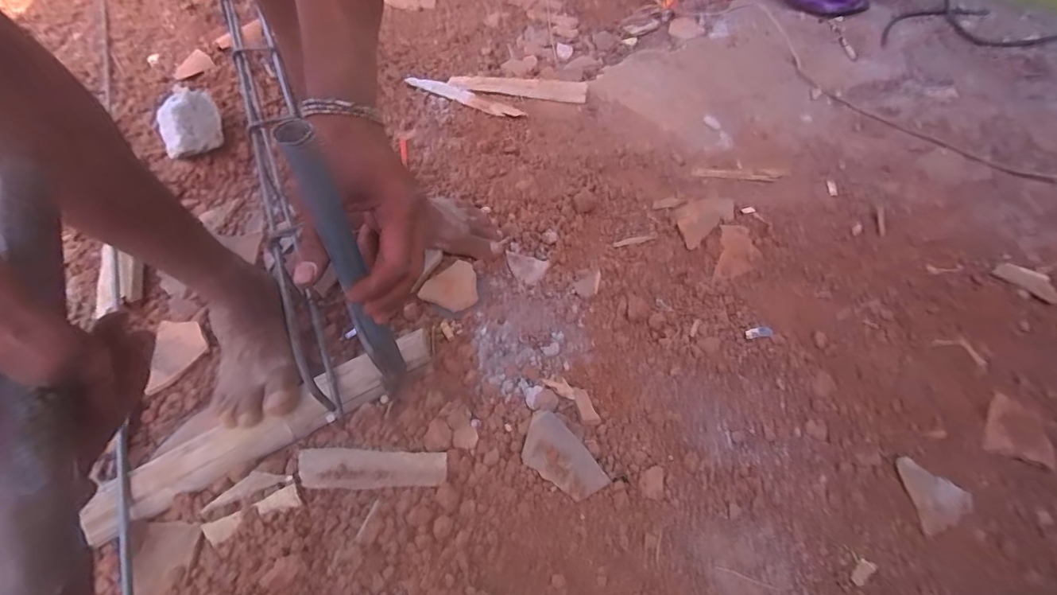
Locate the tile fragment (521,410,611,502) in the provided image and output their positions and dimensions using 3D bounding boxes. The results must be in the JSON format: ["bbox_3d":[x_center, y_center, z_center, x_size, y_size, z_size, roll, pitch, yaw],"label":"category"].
[{"bbox_3d":[0.029,0.155,0.477,0.050,0.015,0.095,-34,59,-21],"label":"tile fragment"}]

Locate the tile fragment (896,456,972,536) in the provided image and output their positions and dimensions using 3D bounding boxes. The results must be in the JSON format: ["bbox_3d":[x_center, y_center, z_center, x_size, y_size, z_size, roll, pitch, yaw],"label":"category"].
[{"bbox_3d":[0.368,0.175,0.438,0.055,0.005,0.062,-3,53,0],"label":"tile fragment"}]

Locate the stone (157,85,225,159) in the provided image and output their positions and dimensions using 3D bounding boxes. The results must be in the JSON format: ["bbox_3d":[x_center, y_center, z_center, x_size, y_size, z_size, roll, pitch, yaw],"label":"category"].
[{"bbox_3d":[-0.552,-0.279,0.799,0.084,0.075,0.103,37,63,26],"label":"stone"}]

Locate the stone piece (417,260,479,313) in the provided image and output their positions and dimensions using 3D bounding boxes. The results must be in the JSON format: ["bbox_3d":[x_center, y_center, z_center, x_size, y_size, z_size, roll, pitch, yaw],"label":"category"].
[{"bbox_3d":[-0.095,-0.010,0.624,0.073,0.011,0.062,-36,60,-23],"label":"stone piece"}]

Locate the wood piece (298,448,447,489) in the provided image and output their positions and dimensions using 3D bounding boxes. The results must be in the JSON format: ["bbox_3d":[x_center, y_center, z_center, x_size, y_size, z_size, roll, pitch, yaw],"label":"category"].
[{"bbox_3d":[-0.154,0.167,0.481,0.144,0.004,0.037,1,53,2],"label":"wood piece"}]

